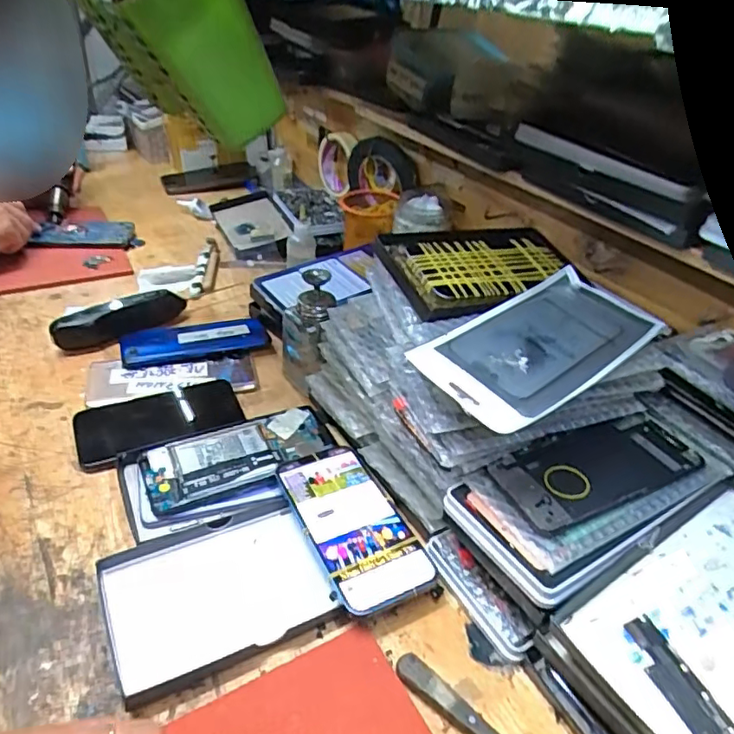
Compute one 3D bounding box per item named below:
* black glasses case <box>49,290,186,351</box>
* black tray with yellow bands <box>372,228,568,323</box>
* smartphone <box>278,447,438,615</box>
[{"bbox_3d":[-0.273,-0.055,0.632,0.143,0.041,0.029,-25,46,-30],"label":"black glasses case"},{"bbox_3d":[0.101,-0.087,0.471,0.161,0.028,0.095,-12,39,-22],"label":"black tray with yellow bands"},{"bbox_3d":[-0.011,0.119,0.431,0.069,0.015,0.143,-14,40,-25],"label":"smartphone"}]

